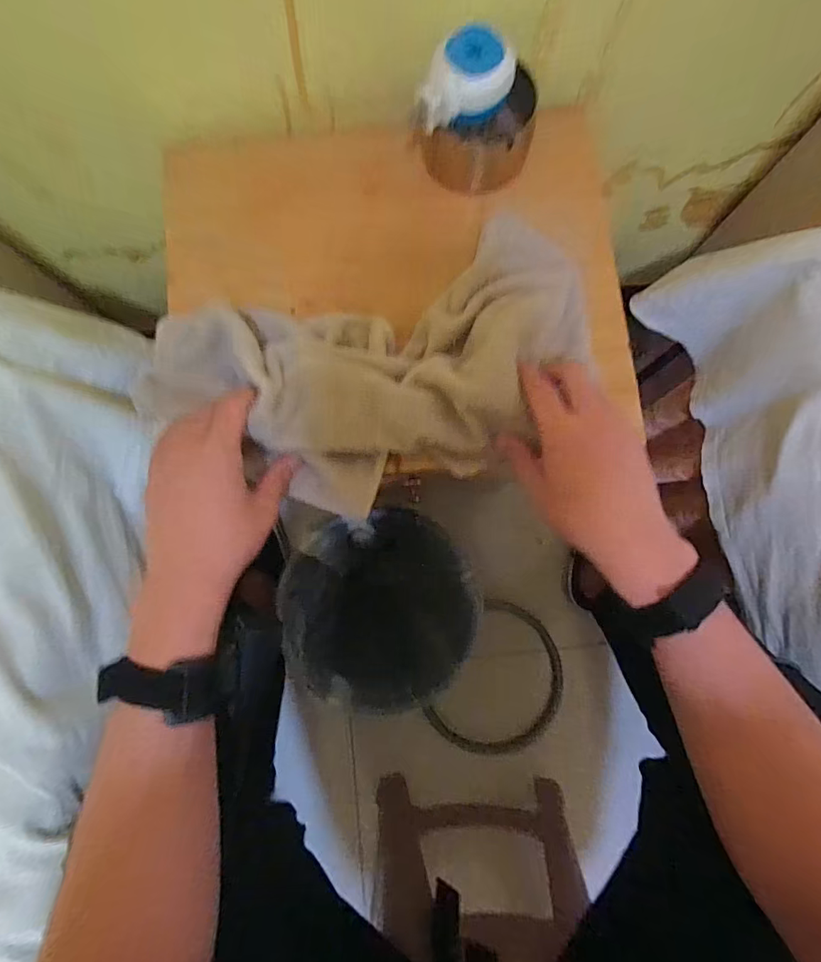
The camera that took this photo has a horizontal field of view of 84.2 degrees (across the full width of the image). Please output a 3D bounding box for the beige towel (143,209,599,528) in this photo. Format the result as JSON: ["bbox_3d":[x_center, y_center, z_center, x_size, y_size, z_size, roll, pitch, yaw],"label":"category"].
[{"bbox_3d":[-0.031,-0.099,0.373,0.345,0.072,0.219,-22,83,-2],"label":"beige towel"}]

